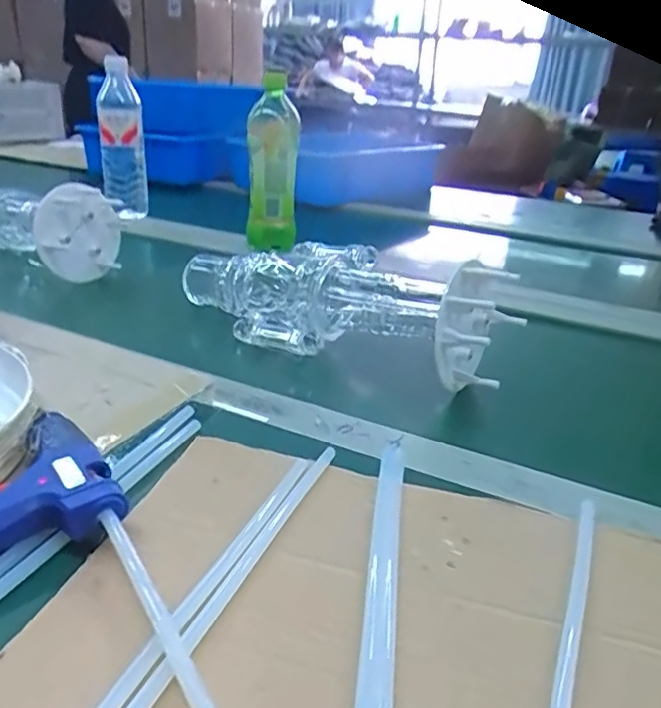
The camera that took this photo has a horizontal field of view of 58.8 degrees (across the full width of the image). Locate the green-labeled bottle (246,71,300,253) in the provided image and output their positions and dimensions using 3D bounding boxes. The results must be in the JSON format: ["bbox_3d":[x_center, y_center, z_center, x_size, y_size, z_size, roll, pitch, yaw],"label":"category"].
[{"bbox_3d":[-0.078,-0.251,0.778,0.065,0.211,0.079,2,25,-3],"label":"green-labeled bottle"}]

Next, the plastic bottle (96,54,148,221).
[{"bbox_3d":[-0.323,-0.325,0.909,0.066,0.224,0.066,-7,27,-20],"label":"plastic bottle"}]

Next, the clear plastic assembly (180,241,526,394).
[{"bbox_3d":[-0.005,-0.060,0.537,0.333,0.091,0.108,20,30,33],"label":"clear plastic assembly"}]

